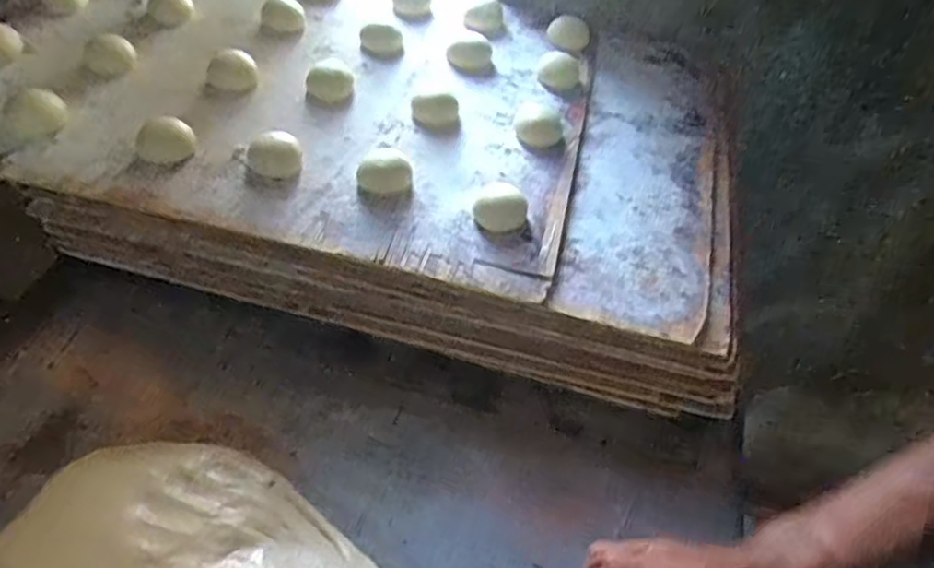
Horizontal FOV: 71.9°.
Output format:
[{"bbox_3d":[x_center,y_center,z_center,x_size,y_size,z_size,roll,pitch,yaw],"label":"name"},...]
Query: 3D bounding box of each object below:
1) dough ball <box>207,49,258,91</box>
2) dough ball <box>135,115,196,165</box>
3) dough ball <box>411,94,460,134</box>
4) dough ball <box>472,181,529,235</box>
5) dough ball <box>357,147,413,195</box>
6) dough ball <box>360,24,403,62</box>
[{"bbox_3d":[-0.228,-0.207,0.626,0.047,0.020,0.044,3,50,-4],"label":"dough ball"},{"bbox_3d":[-0.261,-0.124,0.557,0.046,0.018,0.046,3,50,-4],"label":"dough ball"},{"bbox_3d":[-0.030,-0.162,0.608,0.044,0.019,0.035,-1,51,-7],"label":"dough ball"},{"bbox_3d":[0.029,-0.067,0.534,0.042,0.019,0.056,13,50,5],"label":"dough ball"},{"bbox_3d":[-0.069,-0.095,0.545,0.045,0.021,0.039,-1,51,-7],"label":"dough ball"},{"bbox_3d":[-0.090,-0.255,0.677,0.044,0.025,0.037,-1,51,-7],"label":"dough ball"}]

